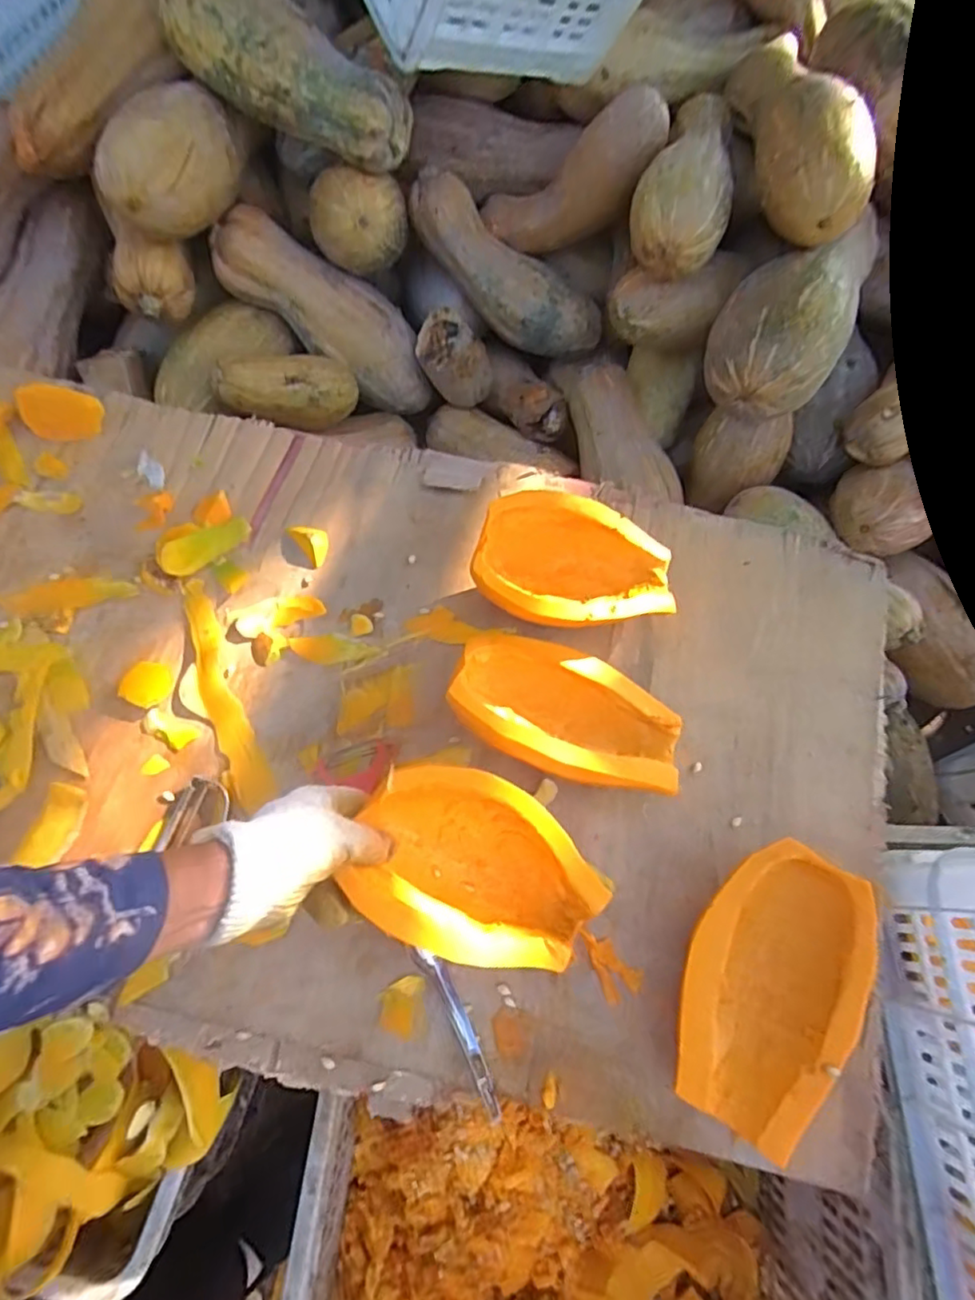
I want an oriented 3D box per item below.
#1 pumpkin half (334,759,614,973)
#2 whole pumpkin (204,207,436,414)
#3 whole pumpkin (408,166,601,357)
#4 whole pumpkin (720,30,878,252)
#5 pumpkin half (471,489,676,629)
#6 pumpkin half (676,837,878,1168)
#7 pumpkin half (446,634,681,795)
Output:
[{"bbox_3d":[-0.005,0.168,0.465,0.180,0.072,0.127,21,69,5],"label":"pumpkin half"},{"bbox_3d":[-0.230,-0.491,0.904,0.347,0.108,0.109,30,64,-34],"label":"whole pumpkin"},{"bbox_3d":[0.024,-0.553,0.902,0.327,0.099,0.096,31,67,-23],"label":"whole pumpkin"},{"bbox_3d":[0.387,-0.635,0.732,0.129,0.103,0.291,-1,69,-3],"label":"whole pumpkin"},{"bbox_3d":[0.083,-0.077,0.589,0.189,0.075,0.129,1,68,-3],"label":"pumpkin half"},{"bbox_3d":[0.213,0.257,0.473,0.119,0.069,0.198,30,70,9],"label":"pumpkin half"},{"bbox_3d":[0.066,0.057,0.538,0.200,0.069,0.124,14,68,2],"label":"pumpkin half"}]

